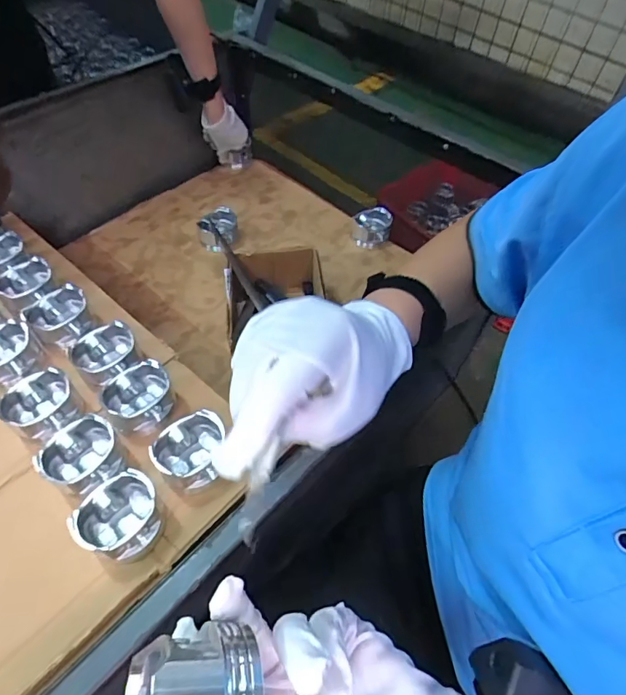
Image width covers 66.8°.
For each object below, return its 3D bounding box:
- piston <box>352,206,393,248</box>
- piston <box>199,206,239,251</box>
[{"bbox_3d":[0.116,-0.237,0.938,0.074,0.057,0.074,8,53,1],"label":"piston"},{"bbox_3d":[-0.181,-0.222,0.906,0.074,0.048,0.080,-4,54,-8],"label":"piston"}]

